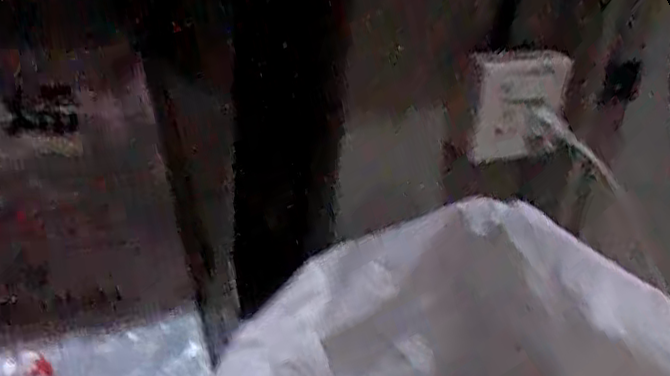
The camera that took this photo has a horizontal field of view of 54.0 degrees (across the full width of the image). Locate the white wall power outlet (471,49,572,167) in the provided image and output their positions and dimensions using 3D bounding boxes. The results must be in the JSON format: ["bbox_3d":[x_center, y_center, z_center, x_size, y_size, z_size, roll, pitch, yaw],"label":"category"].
[{"bbox_3d":[0.153,-0.069,0.539,0.082,0.111,0.008,-13,40,-10],"label":"white wall power outlet"}]

